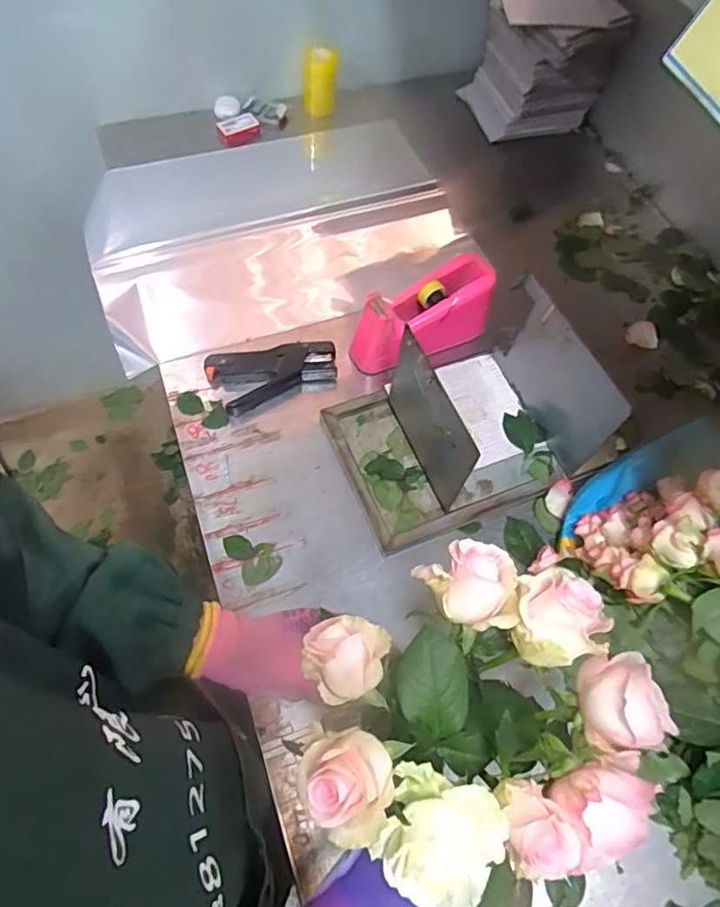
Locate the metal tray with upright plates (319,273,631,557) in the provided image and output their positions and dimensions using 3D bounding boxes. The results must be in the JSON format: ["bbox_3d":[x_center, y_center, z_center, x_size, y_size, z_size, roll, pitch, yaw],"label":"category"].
[{"bbox_3d":[0.123,-0.058,0.678,0.304,0.142,0.241,-24,67,-14],"label":"metal tray with upright plates"}]

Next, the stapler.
[{"bbox_3d":[-0.113,-0.105,0.759,0.168,0.032,0.089,-17,66,-12],"label":"stapler"}]

